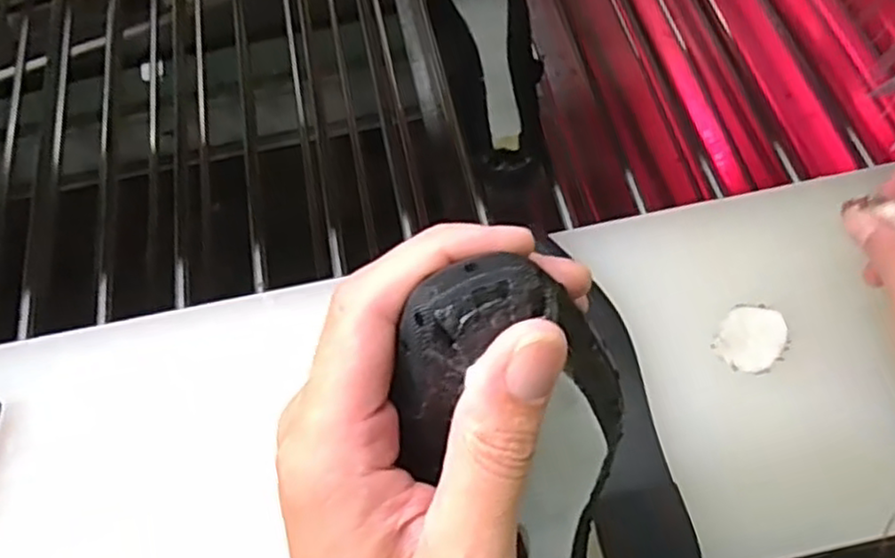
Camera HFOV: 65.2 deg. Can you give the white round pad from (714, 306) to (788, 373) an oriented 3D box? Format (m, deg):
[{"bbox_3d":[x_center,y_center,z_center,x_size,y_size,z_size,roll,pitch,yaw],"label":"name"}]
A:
[{"bbox_3d":[0.198,0.038,0.454,0.039,0.004,0.049,34,69,19],"label":"white round pad"}]

